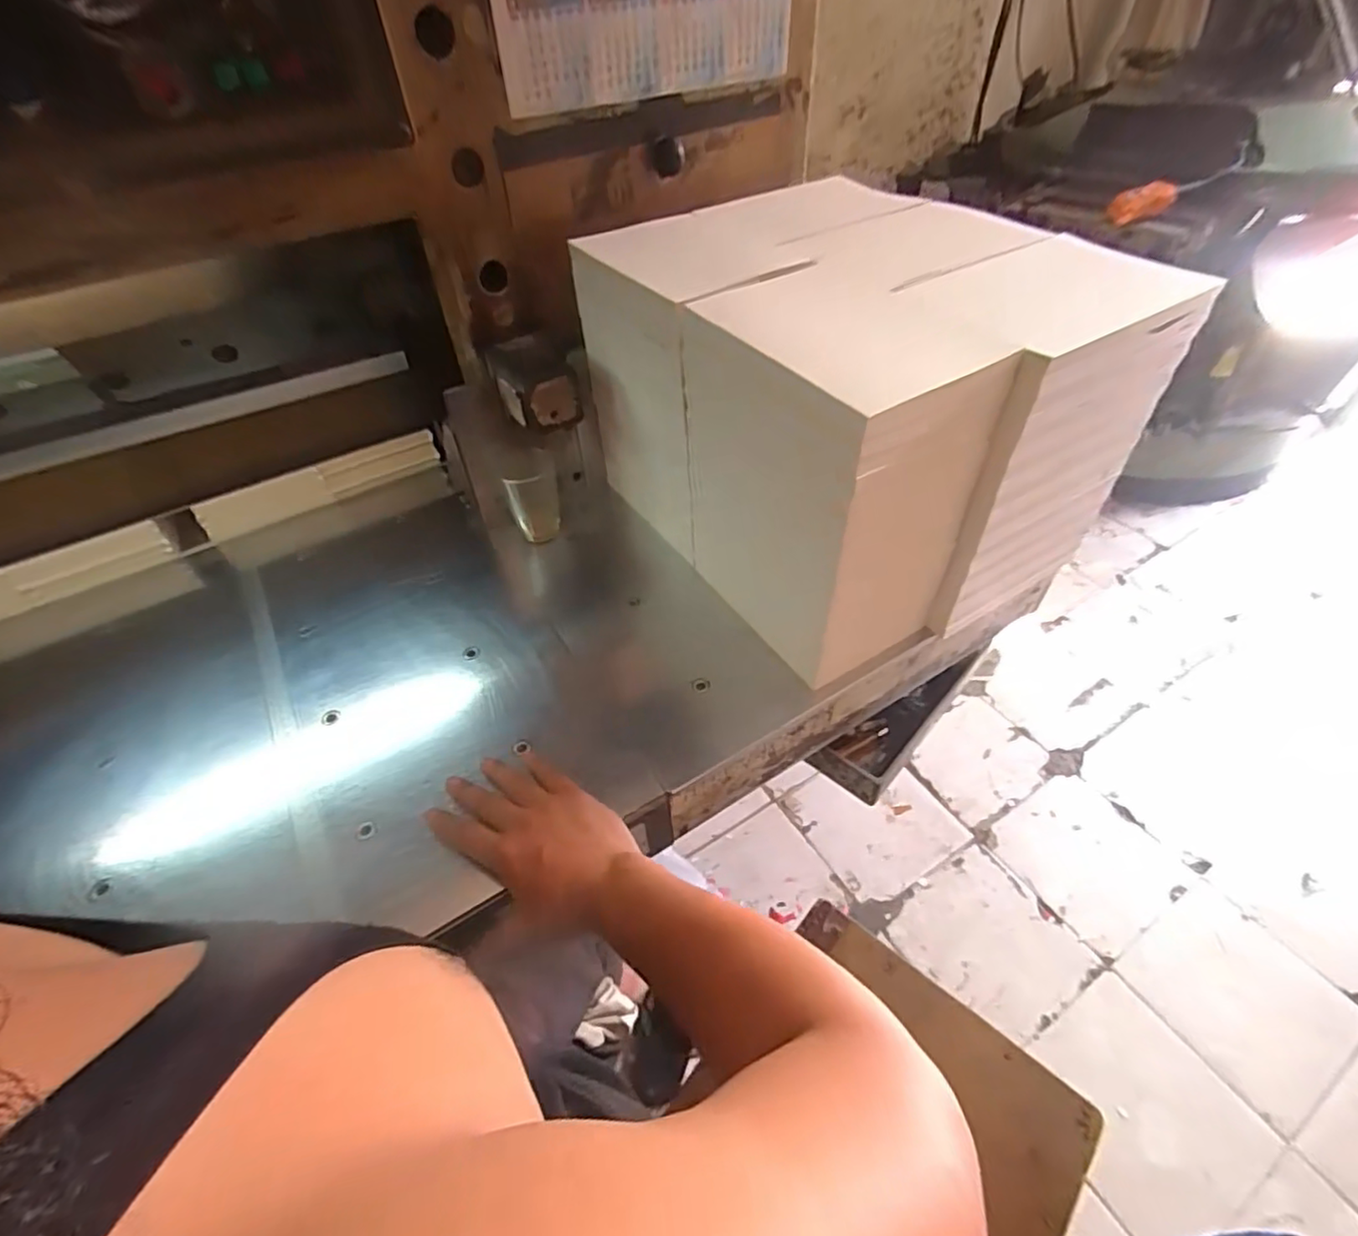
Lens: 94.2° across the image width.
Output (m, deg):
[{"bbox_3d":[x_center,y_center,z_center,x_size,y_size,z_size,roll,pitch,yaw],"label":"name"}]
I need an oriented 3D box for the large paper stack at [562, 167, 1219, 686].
[{"bbox_3d":[0.151,-0.217,0.661,0.358,0.298,0.442,-23,49,-17],"label":"large paper stack"}]

